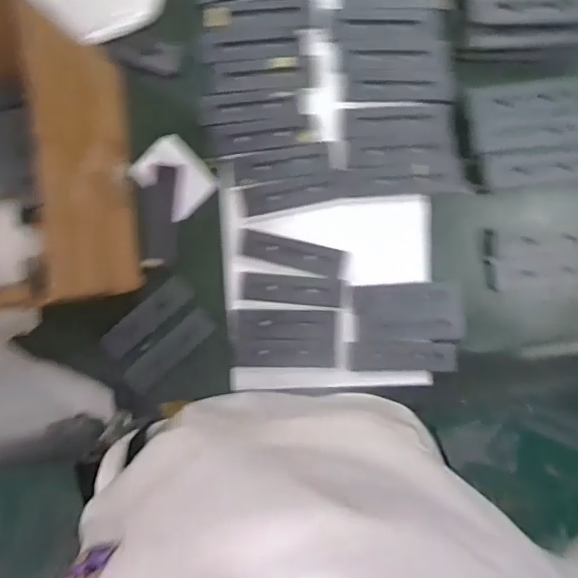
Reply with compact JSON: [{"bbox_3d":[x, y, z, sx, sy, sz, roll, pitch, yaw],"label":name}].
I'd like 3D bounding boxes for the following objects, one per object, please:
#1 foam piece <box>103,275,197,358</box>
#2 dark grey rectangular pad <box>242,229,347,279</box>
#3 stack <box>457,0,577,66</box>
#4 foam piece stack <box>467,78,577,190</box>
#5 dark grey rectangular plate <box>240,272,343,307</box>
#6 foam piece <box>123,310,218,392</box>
[{"bbox_3d":[-0.148,0.029,0.618,0.104,0.011,0.031,-42,93,-10],"label":"foam piece"},{"bbox_3d":[0.005,-0.037,0.618,0.106,0.006,0.030,14,95,2],"label":"dark grey rectangular pad"},{"bbox_3d":[0.226,-0.275,0.565,0.124,0.034,0.102,4,95,3],"label":"stack"},{"bbox_3d":[0.241,-0.151,0.575,0.121,0.029,0.099,-4,94,3],"label":"foam piece stack"},{"bbox_3d":[0.003,0.001,0.618,0.105,0.004,0.030,4,94,2],"label":"dark grey rectangular plate"},{"bbox_3d":[-0.125,0.065,0.620,0.106,0.005,0.030,-43,93,-9],"label":"foam piece"}]

